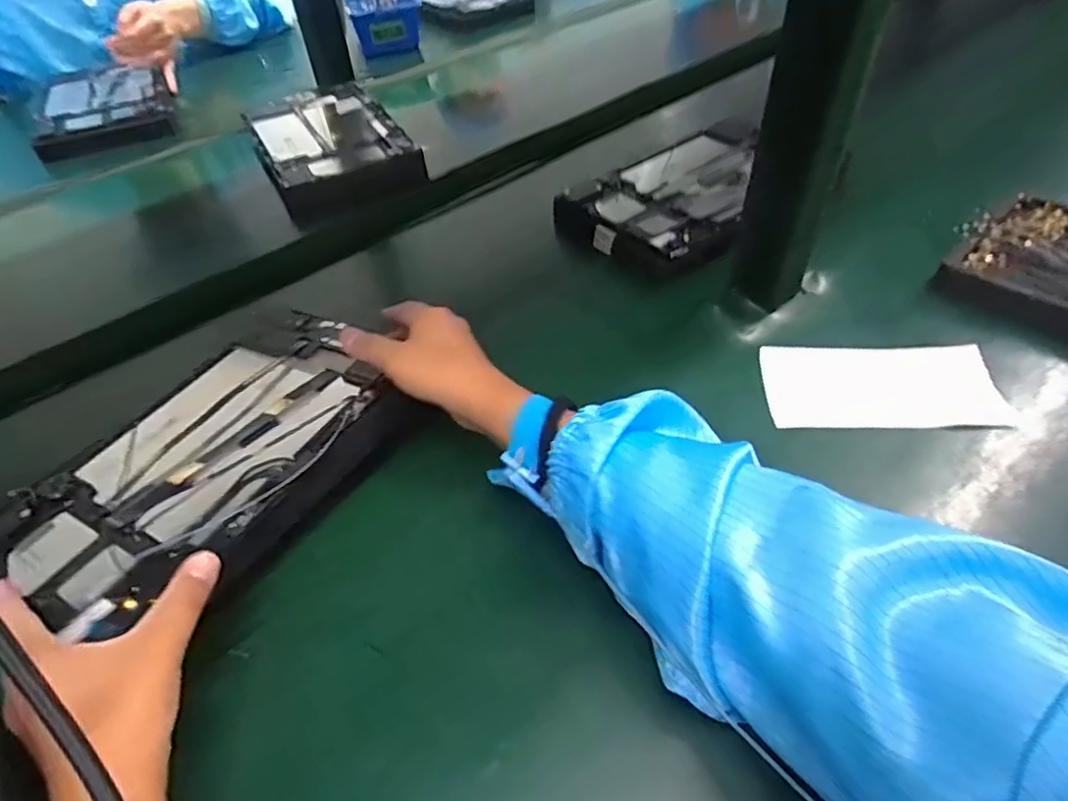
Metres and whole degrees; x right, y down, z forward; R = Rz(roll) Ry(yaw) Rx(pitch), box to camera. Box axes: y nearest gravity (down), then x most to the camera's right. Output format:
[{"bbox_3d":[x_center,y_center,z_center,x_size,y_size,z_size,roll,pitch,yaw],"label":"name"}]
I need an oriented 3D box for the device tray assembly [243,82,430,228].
[{"bbox_3d":[-0.235,-0.295,0.722,0.156,0.041,0.232,-23,50,-17],"label":"device tray assembly"}]

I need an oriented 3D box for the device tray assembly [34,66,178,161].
[{"bbox_3d":[-0.553,-0.380,0.810,0.148,0.035,0.219,-22,50,-16],"label":"device tray assembly"}]

